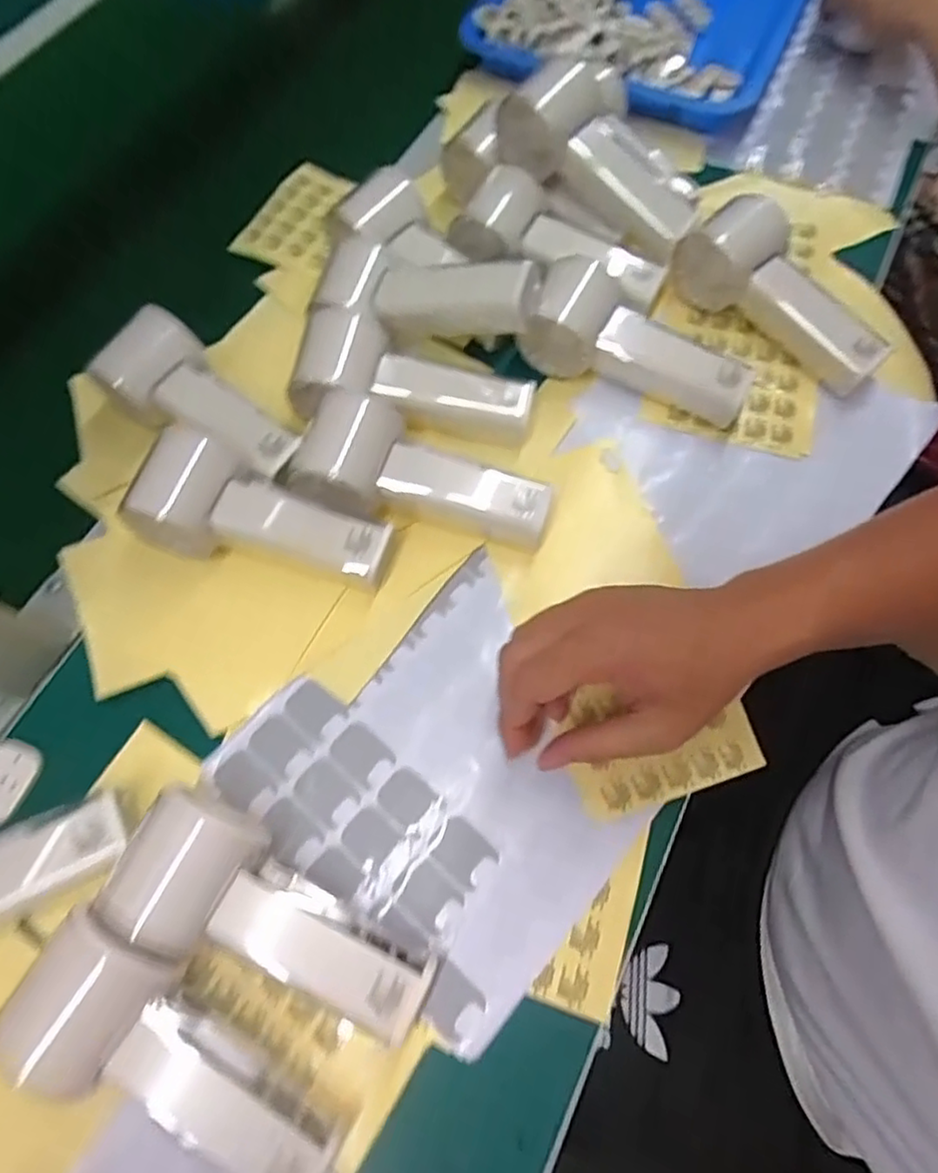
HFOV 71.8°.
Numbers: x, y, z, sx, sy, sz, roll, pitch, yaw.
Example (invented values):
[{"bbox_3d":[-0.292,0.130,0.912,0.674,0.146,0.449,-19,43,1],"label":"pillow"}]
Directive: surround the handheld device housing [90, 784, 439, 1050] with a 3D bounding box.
[{"bbox_3d":[-0.089,0.154,0.300,0.148,0.052,0.060,24,69,11],"label":"handheld device housing"}]

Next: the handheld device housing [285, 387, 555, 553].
[{"bbox_3d":[-0.027,-0.063,0.387,0.150,0.053,0.064,18,68,9],"label":"handheld device housing"}]

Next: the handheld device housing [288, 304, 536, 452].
[{"bbox_3d":[-0.035,-0.126,0.416,0.150,0.042,0.063,17,67,-6],"label":"handheld device housing"}]

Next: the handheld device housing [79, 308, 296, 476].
[{"bbox_3d":[-0.170,-0.119,0.418,0.146,0.055,0.067,34,71,15],"label":"handheld device housing"}]

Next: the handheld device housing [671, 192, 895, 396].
[{"bbox_3d":[0.216,-0.198,0.446,0.152,0.054,0.056,42,74,5],"label":"handheld device housing"}]

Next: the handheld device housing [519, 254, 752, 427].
[{"bbox_3d":[0.114,-0.164,0.428,0.148,0.052,0.066,18,68,9],"label":"handheld device housing"}]

